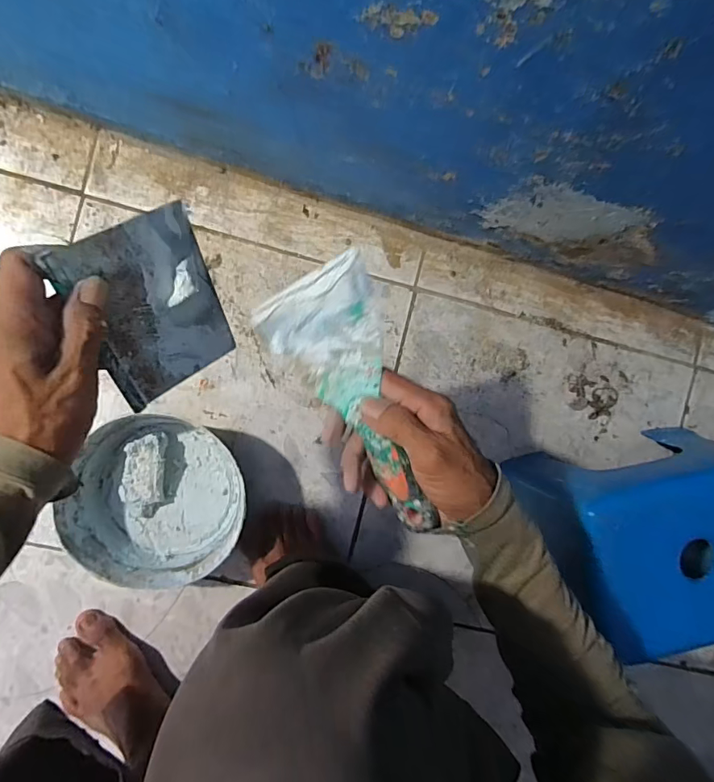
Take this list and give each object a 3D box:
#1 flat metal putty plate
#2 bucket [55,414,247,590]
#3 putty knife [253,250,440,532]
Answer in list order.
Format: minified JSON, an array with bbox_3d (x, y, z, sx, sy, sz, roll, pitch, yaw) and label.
[{"bbox_3d":[-0.132,-0.053,0.307,0.089,0.011,0.116,-38,139,-27],"label":"flat metal putty plate"},{"bbox_3d":[-0.217,0.122,0.513,0.177,0.067,0.163,0,92,-7],"label":"bucket"},{"bbox_3d":[0.012,0.006,0.336,0.089,0.027,0.196,-31,89,22],"label":"putty knife"}]

